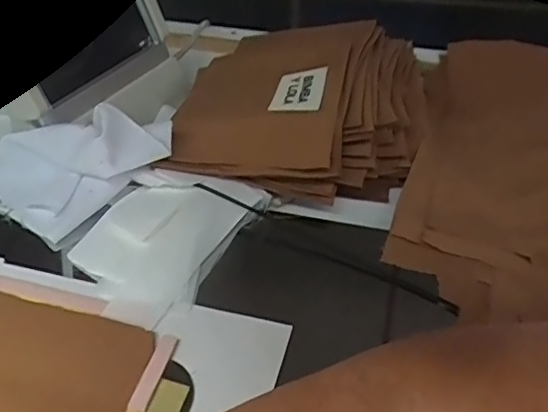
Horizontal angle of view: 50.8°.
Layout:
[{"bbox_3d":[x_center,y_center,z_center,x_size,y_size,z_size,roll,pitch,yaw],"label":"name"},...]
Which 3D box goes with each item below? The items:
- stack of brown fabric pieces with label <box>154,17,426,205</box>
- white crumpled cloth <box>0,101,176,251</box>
[{"bbox_3d":[0.026,-0.102,0.495,0.199,0.052,0.226,6,43,9],"label":"stack of brown fabric pieces with label"},{"bbox_3d":[-0.156,-0.038,0.435,0.144,0.051,0.107,-30,49,-27],"label":"white crumpled cloth"}]

